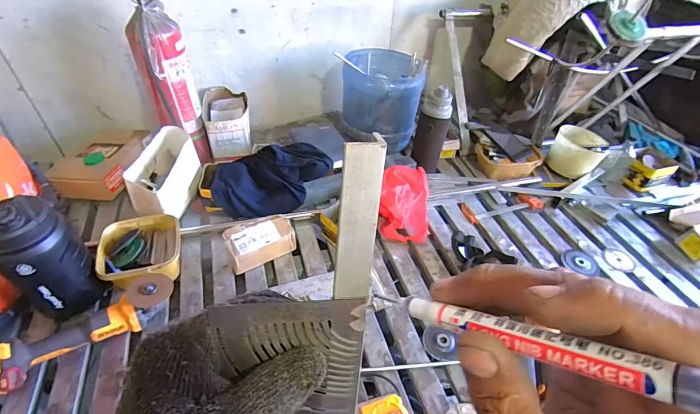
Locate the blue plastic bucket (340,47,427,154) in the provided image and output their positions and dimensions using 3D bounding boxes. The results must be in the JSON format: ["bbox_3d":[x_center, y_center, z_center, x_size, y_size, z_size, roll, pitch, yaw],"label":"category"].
[{"bbox_3d":[0.109,-0.388,1.305,0.262,0.266,0.278,6,44,3],"label":"blue plastic bucket"}]

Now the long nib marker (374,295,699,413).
[{"bbox_3d":[0.070,0.048,0.125,0.009,0.010,0.152,-36,23,-34],"label":"long nib marker"}]

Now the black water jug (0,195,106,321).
[{"bbox_3d":[-0.638,0.109,0.759,0.116,0.289,0.137,28,49,24],"label":"black water jug"}]

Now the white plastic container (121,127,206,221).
[{"bbox_3d":[-0.503,-0.095,1.013,0.110,0.163,0.252,9,44,6],"label":"white plastic container"}]

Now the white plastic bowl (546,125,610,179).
[{"bbox_3d":[0.789,-0.197,1.263,0.159,0.124,0.185,29,49,24],"label":"white plastic bowl"}]

